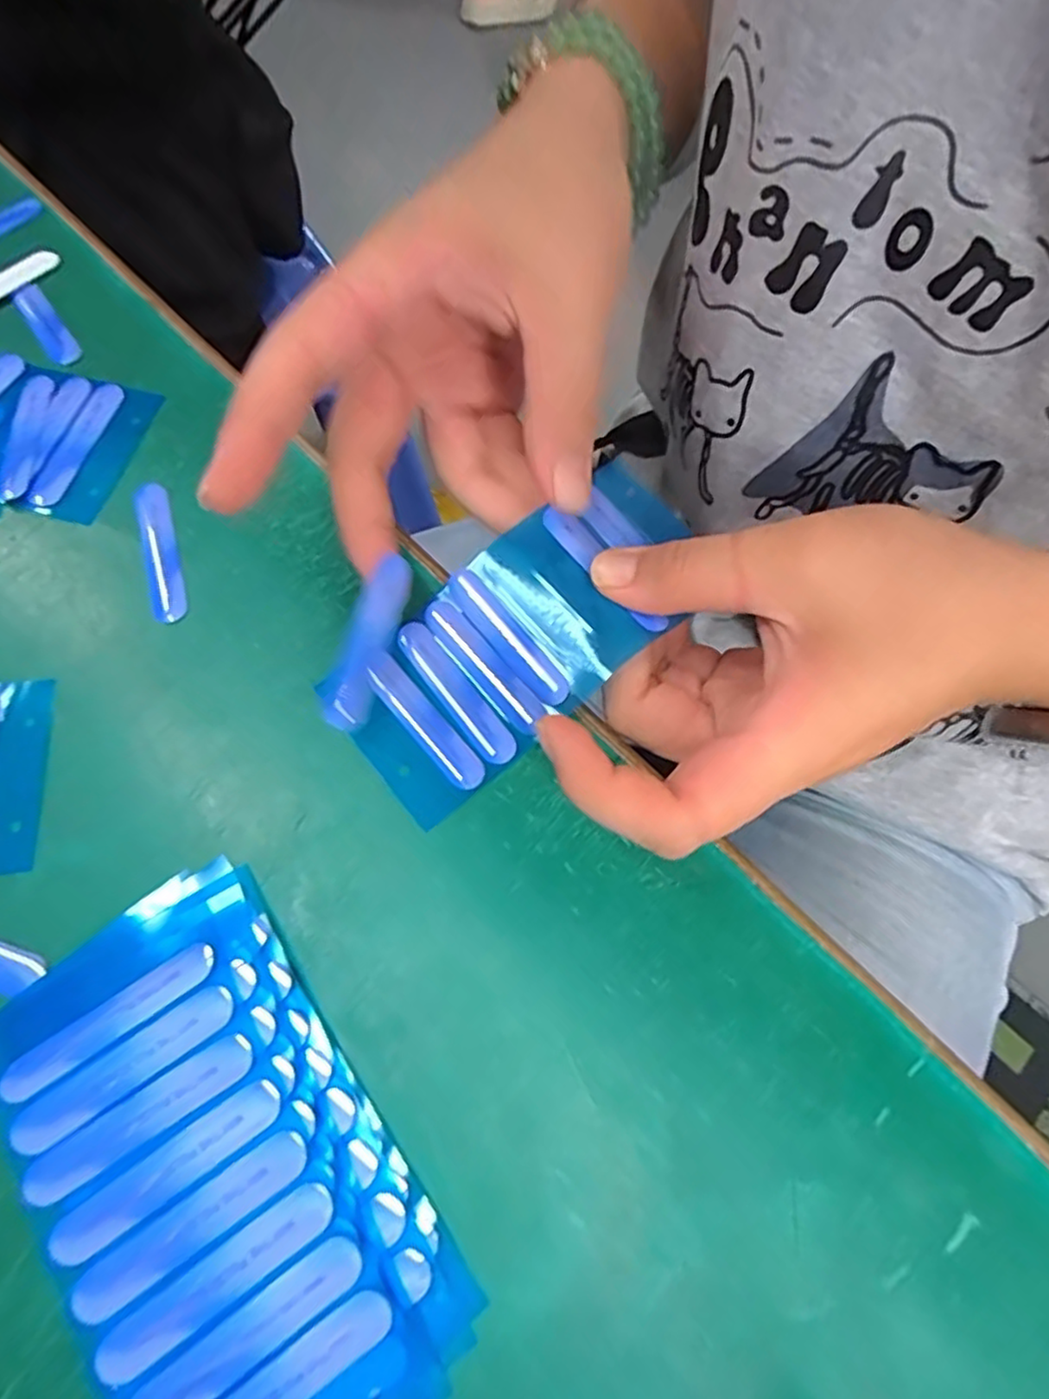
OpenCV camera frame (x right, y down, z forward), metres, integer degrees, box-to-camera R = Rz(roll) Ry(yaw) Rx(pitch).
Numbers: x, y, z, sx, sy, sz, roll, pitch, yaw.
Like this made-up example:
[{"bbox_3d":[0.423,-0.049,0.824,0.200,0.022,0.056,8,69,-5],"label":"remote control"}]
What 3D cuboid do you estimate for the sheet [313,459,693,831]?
[{"bbox_3d":[0.000,-0.021,0.192,0.114,0.010,0.054,-39,75,-8],"label":"sheet"}]

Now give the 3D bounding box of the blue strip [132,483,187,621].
[{"bbox_3d":[-0.113,-0.047,0.206,0.012,0.004,0.049,-18,71,-7],"label":"blue strip"}]

